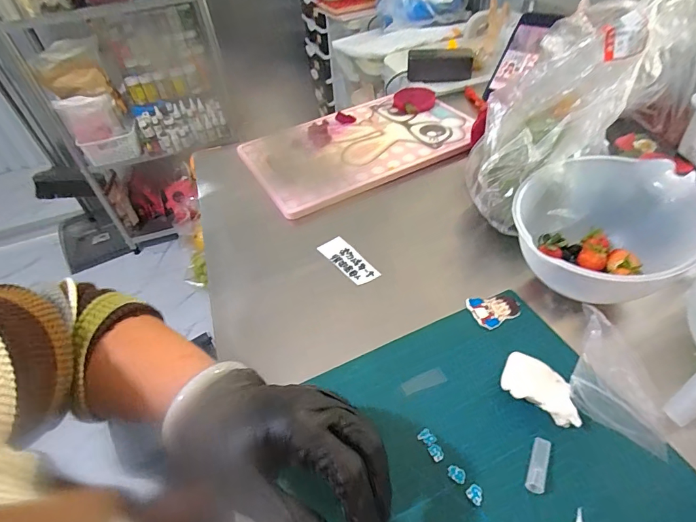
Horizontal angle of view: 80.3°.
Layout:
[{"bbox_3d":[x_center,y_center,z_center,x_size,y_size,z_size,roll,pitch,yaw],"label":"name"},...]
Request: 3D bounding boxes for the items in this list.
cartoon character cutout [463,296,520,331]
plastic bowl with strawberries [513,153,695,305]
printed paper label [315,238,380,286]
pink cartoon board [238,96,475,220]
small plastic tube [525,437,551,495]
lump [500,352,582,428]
[{"bbox_3d":[0.153,0.050,0.426,0.050,0.004,0.038,-14,46,-9],"label":"cartoon character cutout"},{"bbox_3d":[0.247,-0.035,0.415,0.157,0.083,0.132,7,47,11],"label":"plastic bowl with strawberries"},{"bbox_3d":[0.000,0.000,0.499,0.035,0.008,0.085,-31,51,-24],"label":"printed paper label"},{"bbox_3d":[0.025,-0.198,0.677,0.363,0.013,0.226,-23,47,-15],"label":"pink cartoon board"},{"bbox_3d":[0.147,0.156,0.317,0.013,0.009,0.041,18,49,21],"label":"small plastic tube"},{"bbox_3d":[0.165,0.111,0.354,0.065,0.020,0.041,24,52,25],"label":"lump"}]

